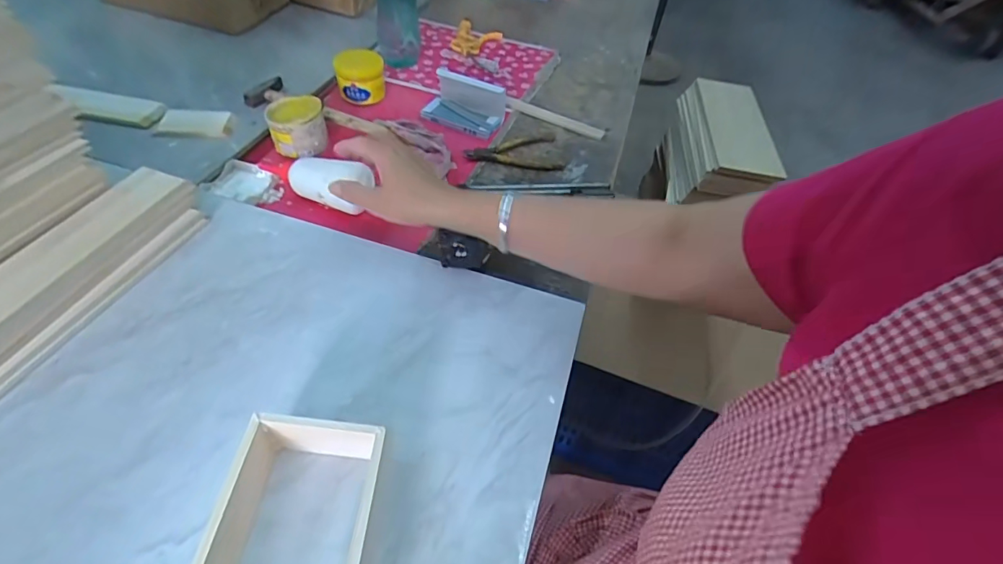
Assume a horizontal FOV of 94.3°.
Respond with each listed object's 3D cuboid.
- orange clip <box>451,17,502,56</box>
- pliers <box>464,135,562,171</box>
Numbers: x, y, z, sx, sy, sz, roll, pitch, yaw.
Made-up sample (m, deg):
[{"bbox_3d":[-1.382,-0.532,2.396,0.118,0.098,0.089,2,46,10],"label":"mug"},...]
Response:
[{"bbox_3d":[-0.068,-0.519,0.992,0.104,0.023,0.116,25,51,14],"label":"orange clip"},{"bbox_3d":[0.018,-0.207,0.728,0.148,0.012,0.105,-1,49,-7],"label":"pliers"}]

